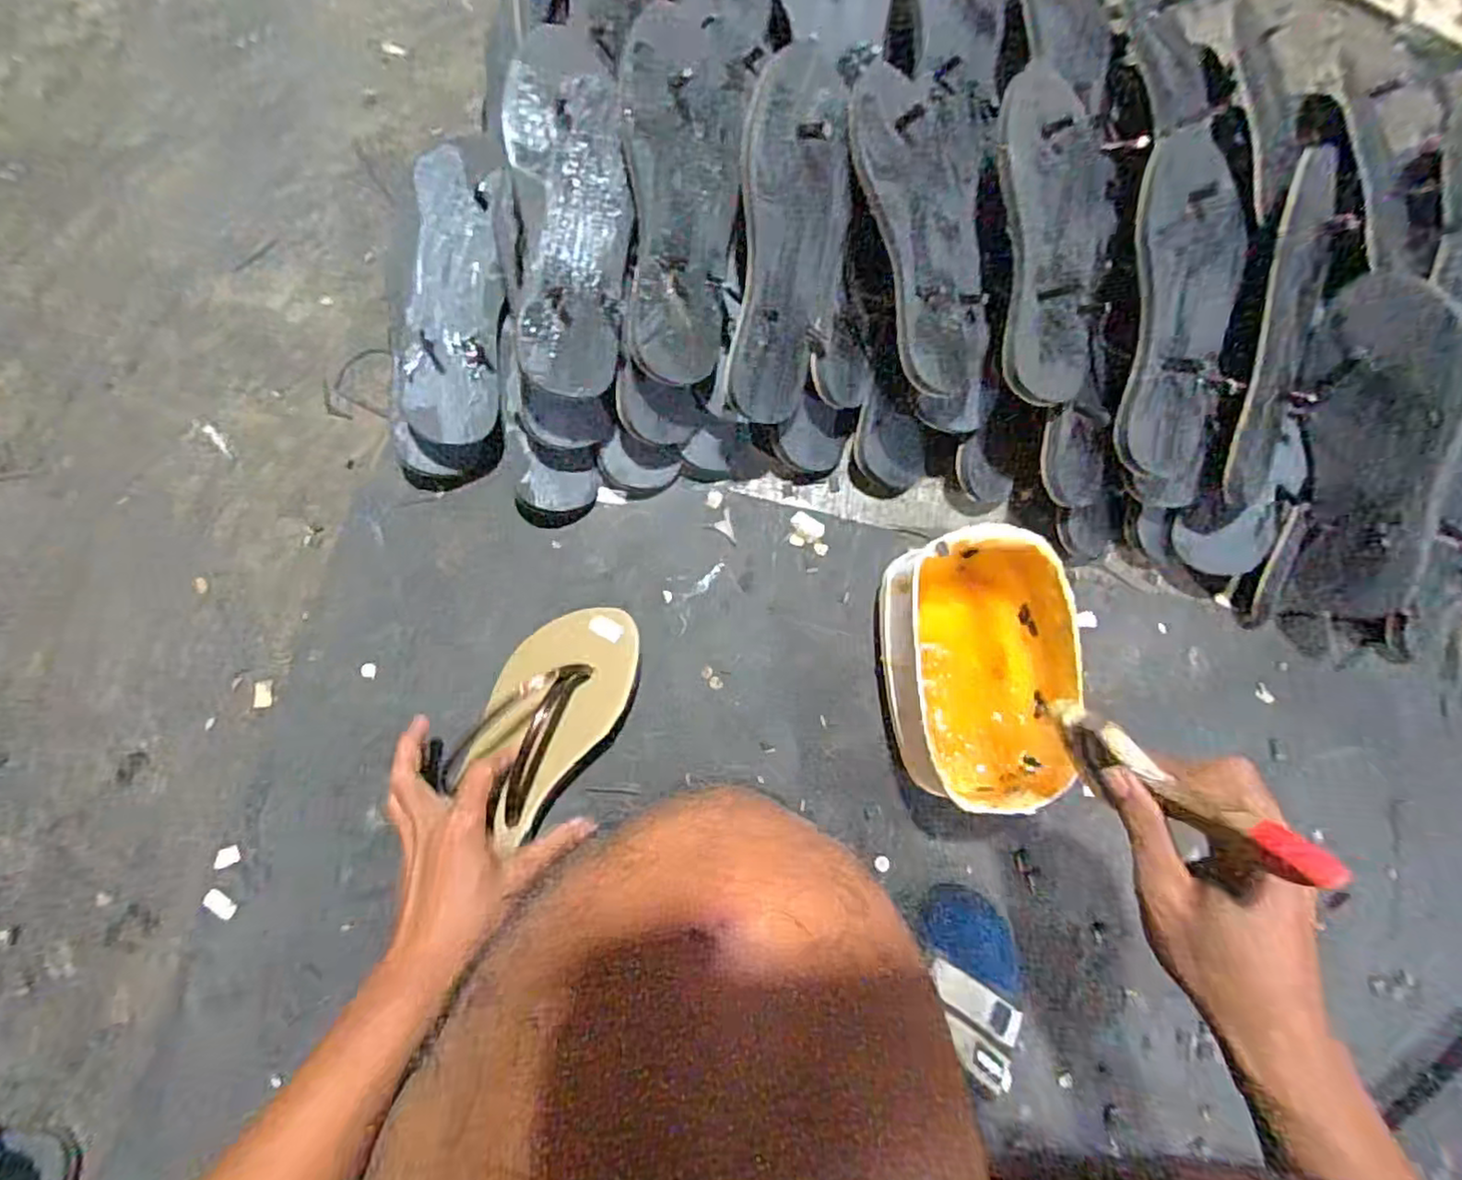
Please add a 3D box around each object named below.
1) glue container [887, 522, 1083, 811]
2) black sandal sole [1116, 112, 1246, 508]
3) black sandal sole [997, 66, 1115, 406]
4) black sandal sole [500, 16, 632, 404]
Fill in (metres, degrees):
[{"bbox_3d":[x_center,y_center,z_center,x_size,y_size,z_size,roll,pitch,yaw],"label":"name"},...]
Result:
[{"bbox_3d":[0.188,0.062,0.526,0.126,0.105,0.199,-7,80,-4],"label":"glue container"},{"bbox_3d":[0.331,-0.207,0.502,0.094,0.056,0.269,1,98,-3],"label":"black sandal sole"},{"bbox_3d":[0.240,-0.253,0.489,0.090,0.015,0.220,-6,96,-17],"label":"black sandal sole"},{"bbox_3d":[-0.113,-0.258,0.469,0.078,0.018,0.230,-2,97,-21],"label":"black sandal sole"}]

